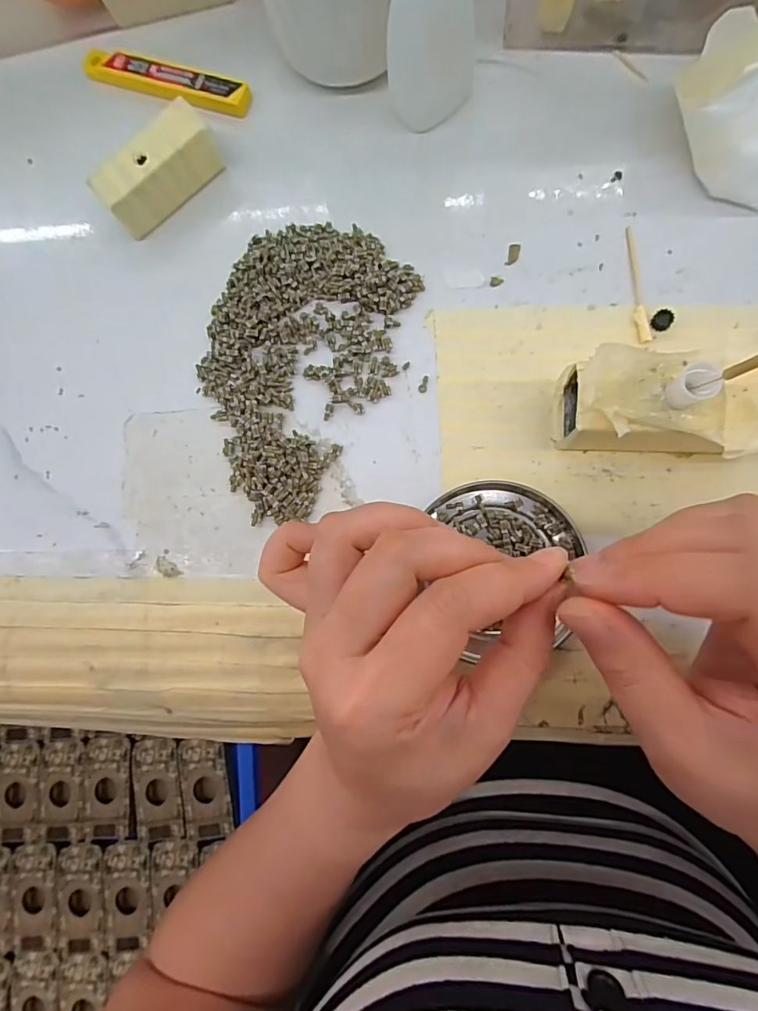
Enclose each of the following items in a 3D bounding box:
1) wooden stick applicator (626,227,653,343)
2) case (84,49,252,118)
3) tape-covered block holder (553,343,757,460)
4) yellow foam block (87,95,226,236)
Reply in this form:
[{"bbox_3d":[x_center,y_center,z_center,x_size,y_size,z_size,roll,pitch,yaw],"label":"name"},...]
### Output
[{"bbox_3d":[0.122,-0.106,0.234,0.006,0.004,0.059,-5,82,6],"label":"wooden stick applicator"},{"bbox_3d":[-0.120,-0.238,0.277,0.100,0.009,0.020,19,86,9],"label":"case"},{"bbox_3d":[0.117,-0.040,0.204,0.082,0.048,0.042,5,84,8],"label":"tape-covered block holder"},{"bbox_3d":[-0.115,-0.175,0.260,0.064,0.027,0.025,-40,80,1],"label":"yellow foam block"}]

